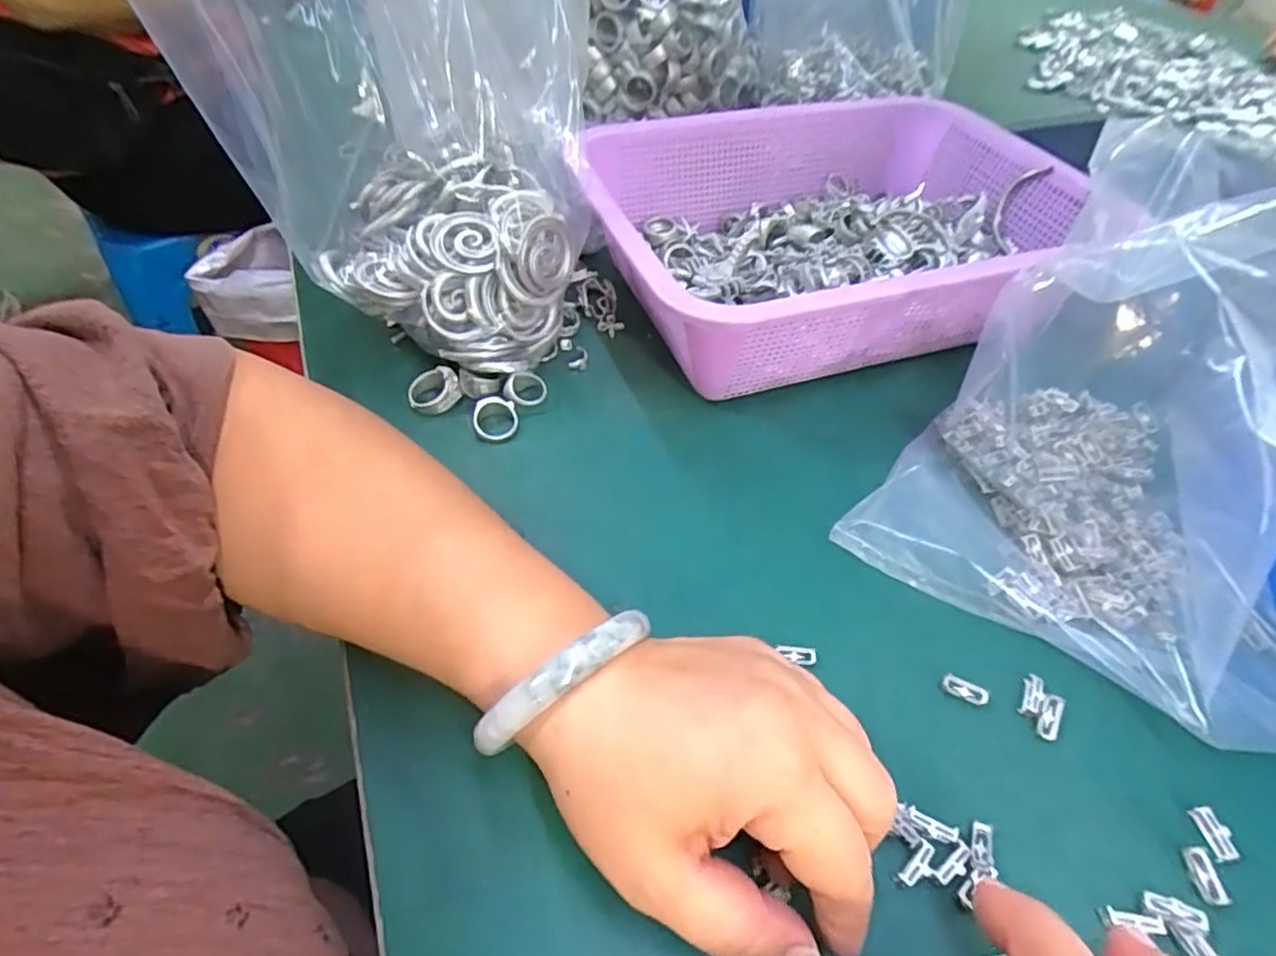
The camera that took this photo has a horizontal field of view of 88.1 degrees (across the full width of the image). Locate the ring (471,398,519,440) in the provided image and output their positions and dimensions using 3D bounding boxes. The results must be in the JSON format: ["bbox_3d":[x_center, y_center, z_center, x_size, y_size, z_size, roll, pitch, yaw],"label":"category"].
[{"bbox_3d":[-0.076,-0.032,0.352,0.023,0.012,0.025,1,49,-2],"label":"ring"}]

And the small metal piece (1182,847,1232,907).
[{"bbox_3d":[0.191,0.134,0.222,0.008,0.004,0.016,-3,50,-6],"label":"small metal piece"}]

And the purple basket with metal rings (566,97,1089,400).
[{"bbox_3d":[0.121,-0.151,0.415,0.299,0.080,0.225,-11,51,-12],"label":"purple basket with metal rings"}]

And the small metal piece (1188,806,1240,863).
[{"bbox_3d":[0.201,0.124,0.230,0.006,0.006,0.017,-4,49,-5],"label":"small metal piece"}]

